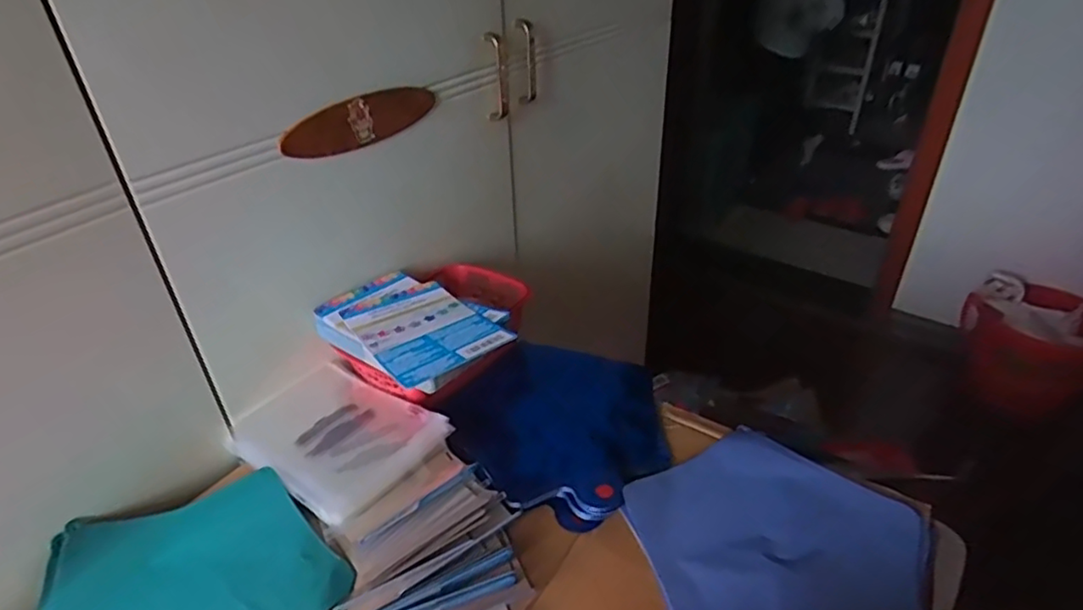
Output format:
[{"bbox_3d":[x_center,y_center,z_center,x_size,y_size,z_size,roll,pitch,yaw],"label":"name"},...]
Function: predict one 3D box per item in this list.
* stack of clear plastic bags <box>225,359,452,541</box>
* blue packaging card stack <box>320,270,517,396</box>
[{"bbox_3d":[-0.201,0.126,0.609,0.184,0.021,0.142,22,41,31],"label":"stack of clear plastic bags"},{"bbox_3d":[-0.130,0.020,0.632,0.131,0.035,0.214,-30,43,-35],"label":"blue packaging card stack"}]

